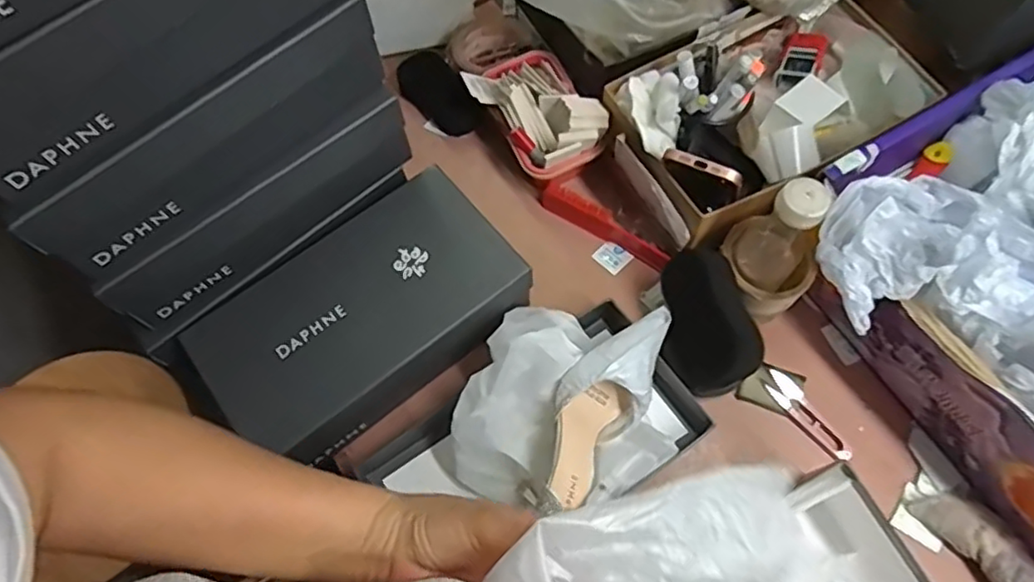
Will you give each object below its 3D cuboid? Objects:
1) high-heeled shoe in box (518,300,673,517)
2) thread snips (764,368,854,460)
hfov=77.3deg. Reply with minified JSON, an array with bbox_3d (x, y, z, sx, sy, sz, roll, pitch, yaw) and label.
[{"bbox_3d":[0.075,0.107,0.599,0.073,0.072,0.211,27,71,14],"label":"high-heeled shoe in box"},{"bbox_3d":[0.286,0.120,0.634,0.028,0.017,0.102,-37,70,-12],"label":"thread snips"}]

